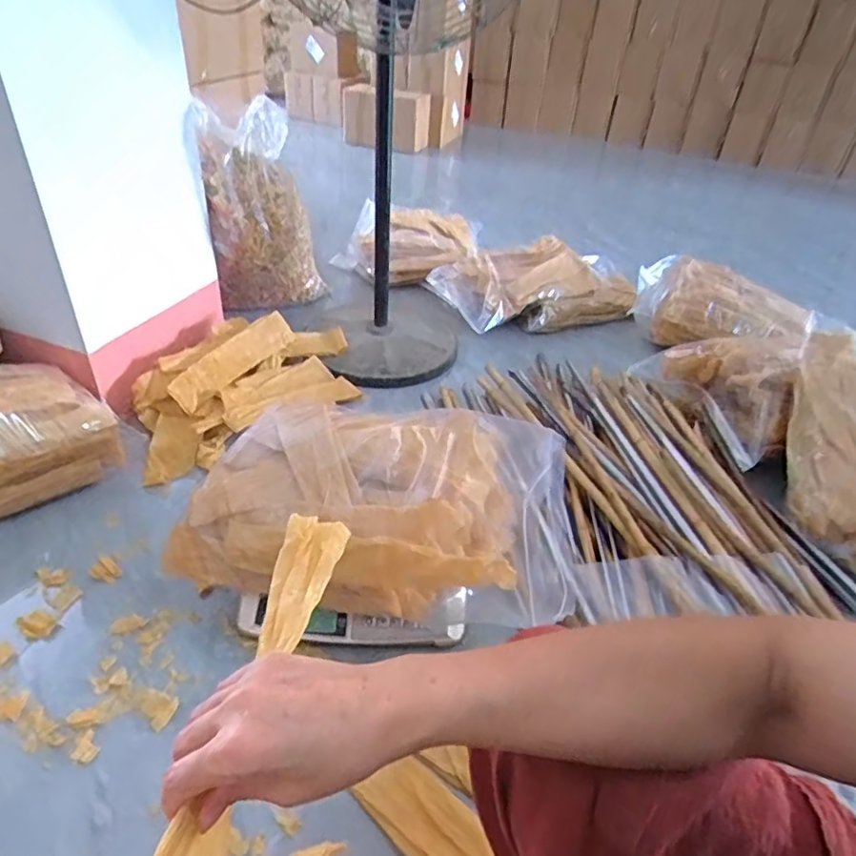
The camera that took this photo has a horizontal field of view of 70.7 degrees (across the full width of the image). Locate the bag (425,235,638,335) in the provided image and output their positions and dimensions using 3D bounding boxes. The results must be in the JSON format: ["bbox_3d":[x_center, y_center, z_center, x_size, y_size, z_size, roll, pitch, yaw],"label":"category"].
[{"bbox_3d":[0.321,-0.416,1.757,0.588,0.153,0.301,-4,38,-11],"label":"bag"}]

